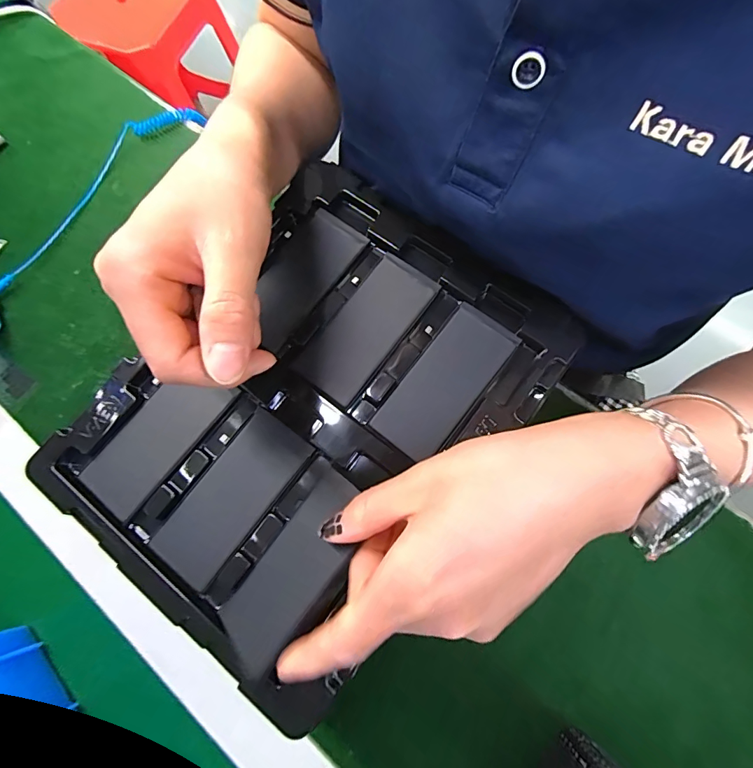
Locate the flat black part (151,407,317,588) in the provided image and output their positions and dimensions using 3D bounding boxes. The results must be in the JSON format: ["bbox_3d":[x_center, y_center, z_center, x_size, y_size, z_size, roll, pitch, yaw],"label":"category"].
[{"bbox_3d":[-0.083,0.064,0.237,0.043,0.004,0.098,35,78,11],"label":"flat black part"}]

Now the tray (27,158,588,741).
[{"bbox_3d":[-0.039,0.007,0.244,0.209,0.024,0.271,37,78,12],"label":"tray"}]

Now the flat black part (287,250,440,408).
[{"bbox_3d":[-0.006,-0.036,0.261,0.044,0.004,0.099,36,78,11],"label":"flat black part"}]

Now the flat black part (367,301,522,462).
[{"bbox_3d":[0.042,-0.002,0.252,0.044,0.004,0.098,36,78,12],"label":"flat black part"}]

